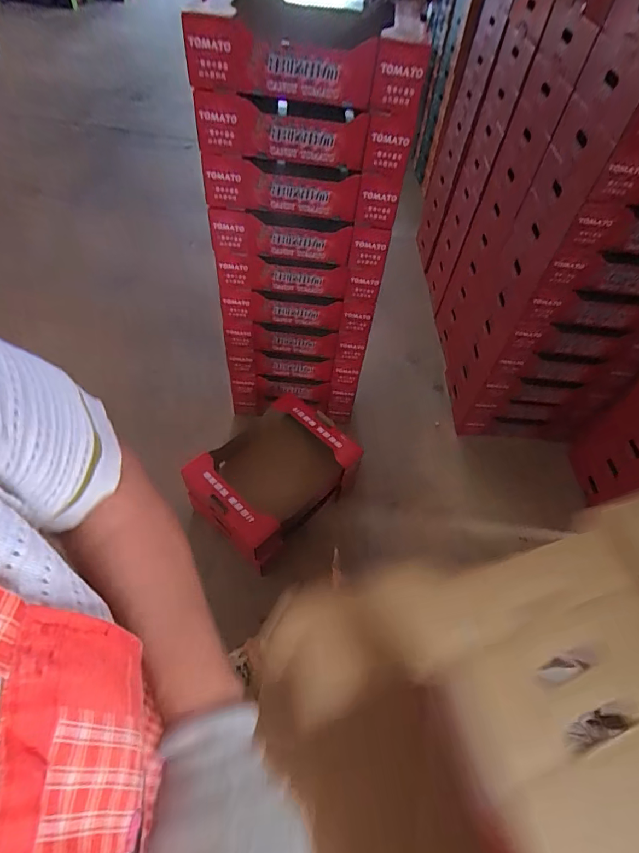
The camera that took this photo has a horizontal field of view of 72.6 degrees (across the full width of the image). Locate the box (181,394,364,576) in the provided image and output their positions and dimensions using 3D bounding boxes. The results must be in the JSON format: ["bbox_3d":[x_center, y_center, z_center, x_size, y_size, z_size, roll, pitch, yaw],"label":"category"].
[{"bbox_3d":[-0.132,0.129,1.218,0.349,0.141,0.434,33,59,18],"label":"box"}]

